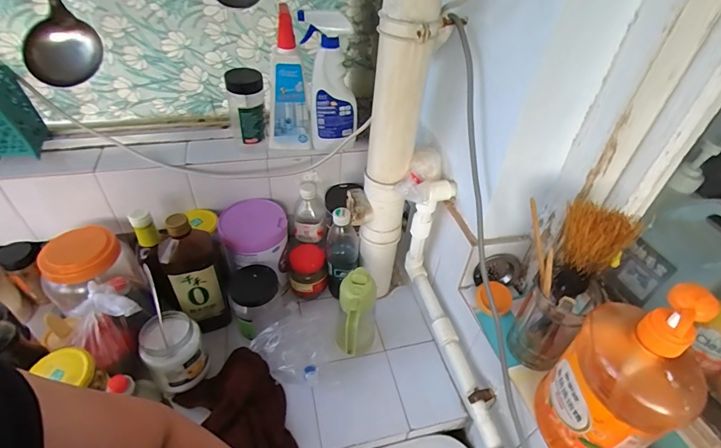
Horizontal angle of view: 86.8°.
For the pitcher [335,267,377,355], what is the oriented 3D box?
[{"bbox_3d":[-0.011,0.173,0.687,0.071,0.176,0.092,16,43,12],"label":"pitcher"}]

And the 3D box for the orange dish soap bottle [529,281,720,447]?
[{"bbox_3d":[0.260,0.162,0.394,0.065,0.265,0.119,-8,43,-14],"label":"orange dish soap bottle"}]

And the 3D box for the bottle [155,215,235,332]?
[{"bbox_3d":[-0.301,0.099,0.697,0.102,0.263,0.074,-19,47,-24],"label":"bottle"}]

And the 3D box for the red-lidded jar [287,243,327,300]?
[{"bbox_3d":[-0.115,0.099,0.811,0.075,0.103,0.076,3,42,-2],"label":"red-lidded jar"}]

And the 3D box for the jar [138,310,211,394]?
[{"bbox_3d":[-0.316,0.215,0.647,0.096,0.103,0.088,3,42,-2],"label":"jar"}]

